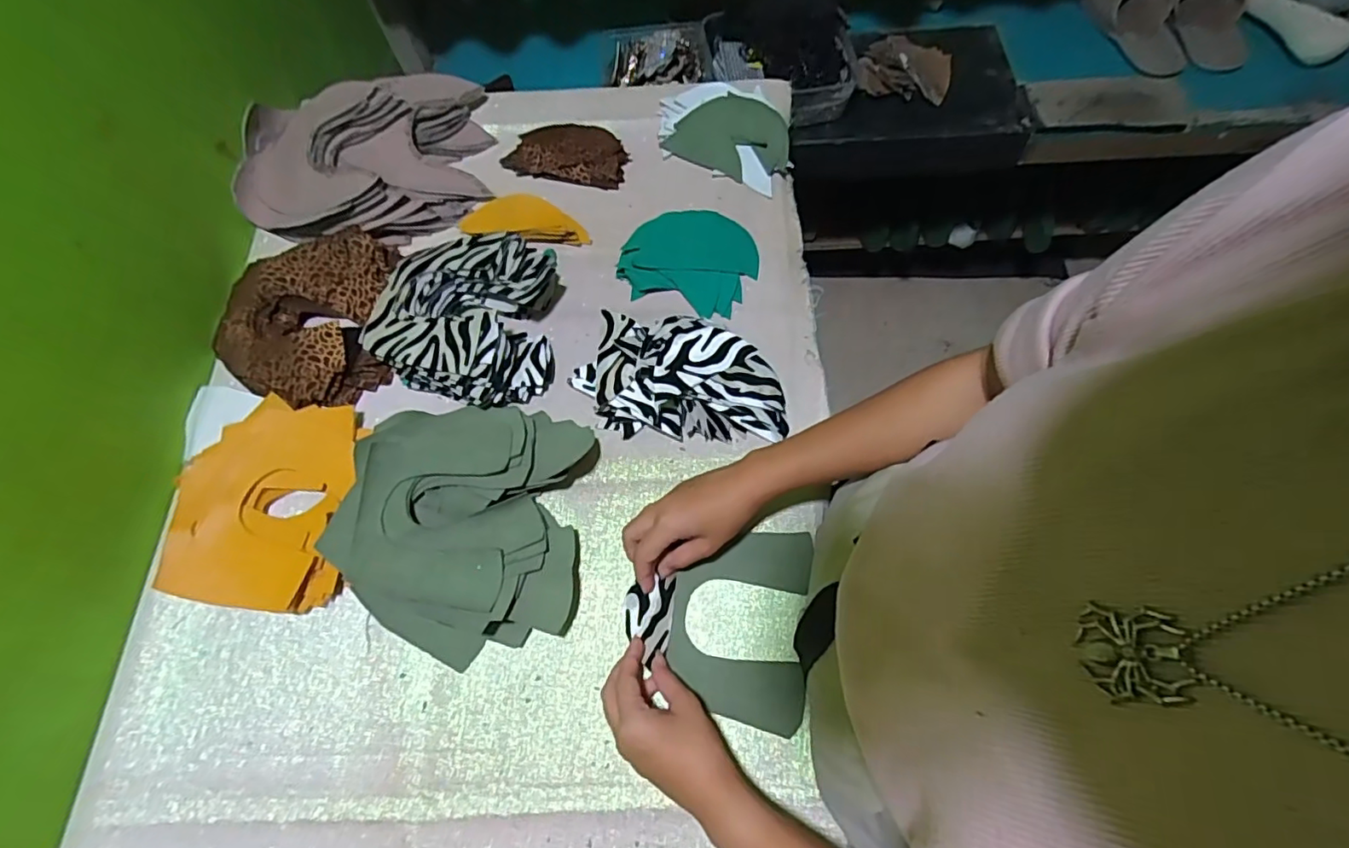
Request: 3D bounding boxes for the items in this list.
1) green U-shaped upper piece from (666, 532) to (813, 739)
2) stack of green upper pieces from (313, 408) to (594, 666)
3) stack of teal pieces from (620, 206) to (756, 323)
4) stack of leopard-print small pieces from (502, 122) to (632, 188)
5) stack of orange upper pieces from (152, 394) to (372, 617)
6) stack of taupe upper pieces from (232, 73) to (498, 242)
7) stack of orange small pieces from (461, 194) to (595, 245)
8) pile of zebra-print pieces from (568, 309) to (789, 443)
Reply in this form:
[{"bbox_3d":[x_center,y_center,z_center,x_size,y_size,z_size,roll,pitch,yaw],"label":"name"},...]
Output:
[{"bbox_3d":[0.054,0.164,0.481,0.110,0.016,0.153,7,69,6],"label":"green U-shaped upper piece"},{"bbox_3d":[-0.183,0.085,0.499,0.200,0.061,0.221,2,68,4],"label":"stack of green upper pieces"},{"bbox_3d":[0.018,-0.183,0.617,0.137,0.019,0.119,16,70,9],"label":"stack of teal pieces"},{"bbox_3d":[-0.125,-0.322,0.682,0.139,0.022,0.083,9,69,6],"label":"stack of leopard-print small pieces"},{"bbox_3d":[-0.368,0.070,0.525,0.146,0.035,0.188,-4,68,1],"label":"stack of orange upper pieces"},{"bbox_3d":[-0.356,-0.302,0.644,0.274,0.058,0.192,-9,68,-1],"label":"stack of taupe upper pieces"},{"bbox_3d":[-0.162,-0.227,0.640,0.130,0.028,0.061,7,69,6],"label":"stack of orange small pieces"},{"bbox_3d":[0.006,-0.042,0.544,0.202,0.054,0.113,16,70,9],"label":"pile of zebra-print pieces"}]

